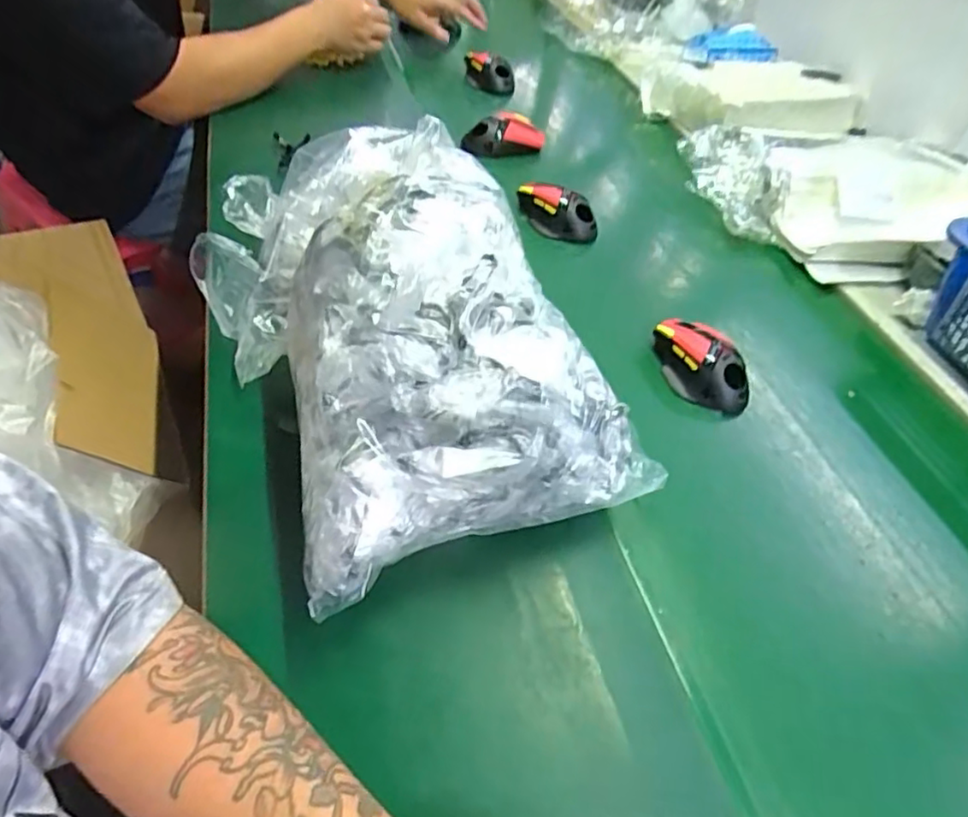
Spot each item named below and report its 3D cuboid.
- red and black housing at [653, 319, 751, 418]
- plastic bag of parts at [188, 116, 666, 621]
[{"bbox_3d":[0.213,-0.044,0.612,0.109,0.043,0.060,38,55,24],"label":"red and black housing"},{"bbox_3d":[-0.094,-0.105,0.525,0.241,0.161,0.474,-18,54,-22],"label":"plastic bag of parts"}]

